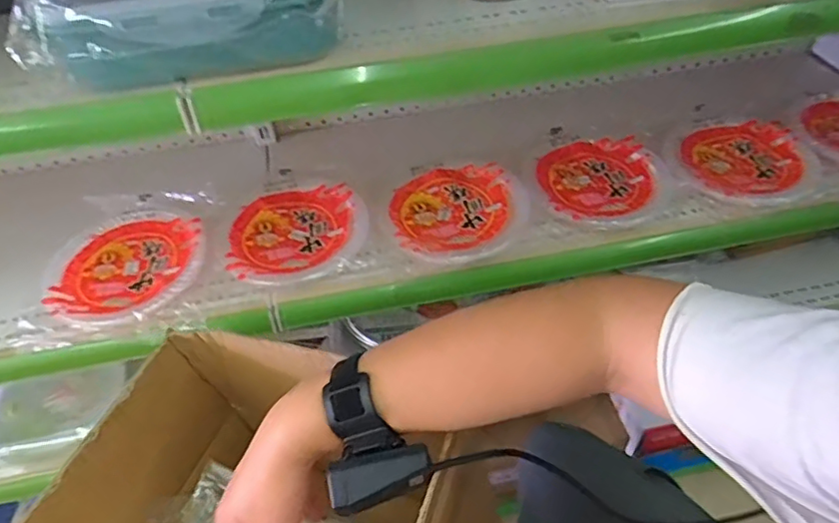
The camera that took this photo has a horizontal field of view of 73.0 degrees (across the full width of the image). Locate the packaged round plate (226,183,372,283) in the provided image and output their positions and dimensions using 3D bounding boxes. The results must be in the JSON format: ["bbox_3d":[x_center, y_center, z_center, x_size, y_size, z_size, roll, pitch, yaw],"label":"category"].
[{"bbox_3d":[-0.149,-0.038,0.702,0.167,0.018,0.155,-2,49,2],"label":"packaged round plate"}]

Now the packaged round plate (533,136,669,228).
[{"bbox_3d":[0.250,-0.118,0.796,0.199,0.025,0.180,-25,52,-17],"label":"packaged round plate"}]

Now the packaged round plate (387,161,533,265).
[{"bbox_3d":[0.049,-0.067,0.709,0.173,0.020,0.167,-2,49,2],"label":"packaged round plate"}]

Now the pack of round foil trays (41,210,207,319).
[{"bbox_3d":[-0.351,0.003,0.678,0.183,0.017,0.166,7,50,10],"label":"pack of round foil trays"}]

